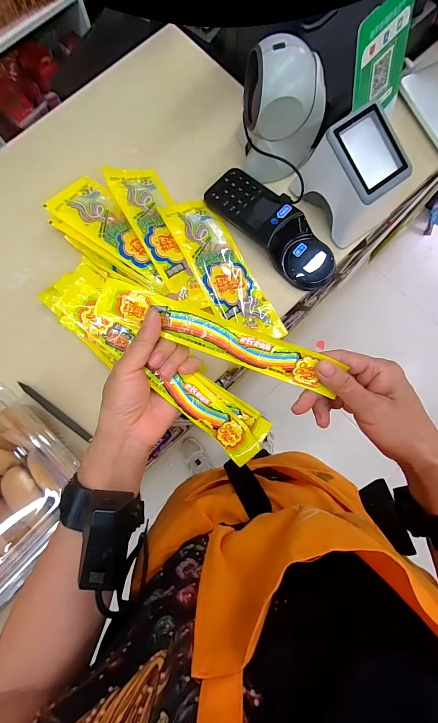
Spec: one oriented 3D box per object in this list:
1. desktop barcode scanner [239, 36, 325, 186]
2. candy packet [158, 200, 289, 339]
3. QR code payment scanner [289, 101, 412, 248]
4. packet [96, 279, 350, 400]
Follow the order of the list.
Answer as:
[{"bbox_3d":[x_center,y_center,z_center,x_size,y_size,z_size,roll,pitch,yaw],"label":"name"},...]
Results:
[{"bbox_3d":[0.083,-0.322,0.402,0.098,0.138,0.096,0,82,-2],"label":"desktop barcode scanner"},{"bbox_3d":[0.005,-0.130,0.435,0.080,0.013,0.238,-30,89,-22],"label":"candy packet"},{"bbox_3d":[0.190,-0.250,0.411,0.106,0.099,0.122,-34,84,-6],"label":"QR code payment scanner"},{"bbox_3d":[-0.002,-0.023,0.281,0.220,0.006,0.035,20,103,-2],"label":"packet"}]

